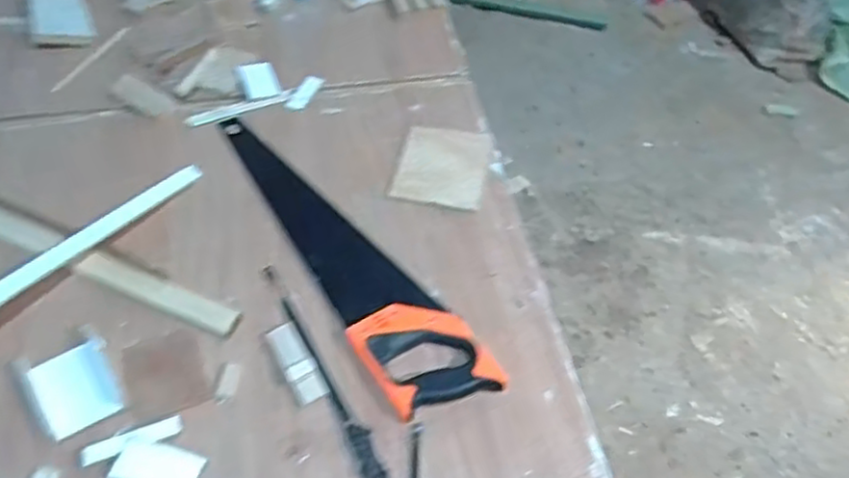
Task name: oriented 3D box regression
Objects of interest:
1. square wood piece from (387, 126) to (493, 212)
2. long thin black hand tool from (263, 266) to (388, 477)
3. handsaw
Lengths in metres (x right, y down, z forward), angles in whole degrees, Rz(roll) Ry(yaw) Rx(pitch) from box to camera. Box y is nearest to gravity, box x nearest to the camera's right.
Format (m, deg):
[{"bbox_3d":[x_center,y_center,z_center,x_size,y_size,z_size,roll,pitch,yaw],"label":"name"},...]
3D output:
[{"bbox_3d":[0.026,-0.103,0.947,0.116,0.011,0.131,11,52,6],"label":"square wood piece"},{"bbox_3d":[-0.109,0.140,0.754,0.022,0.021,0.313,-23,57,-20],"label":"long thin black hand tool"},{"bbox_3d":[-0.109,-0.002,0.863,0.120,0.029,0.530,-26,58,-22],"label":"handsaw"}]

